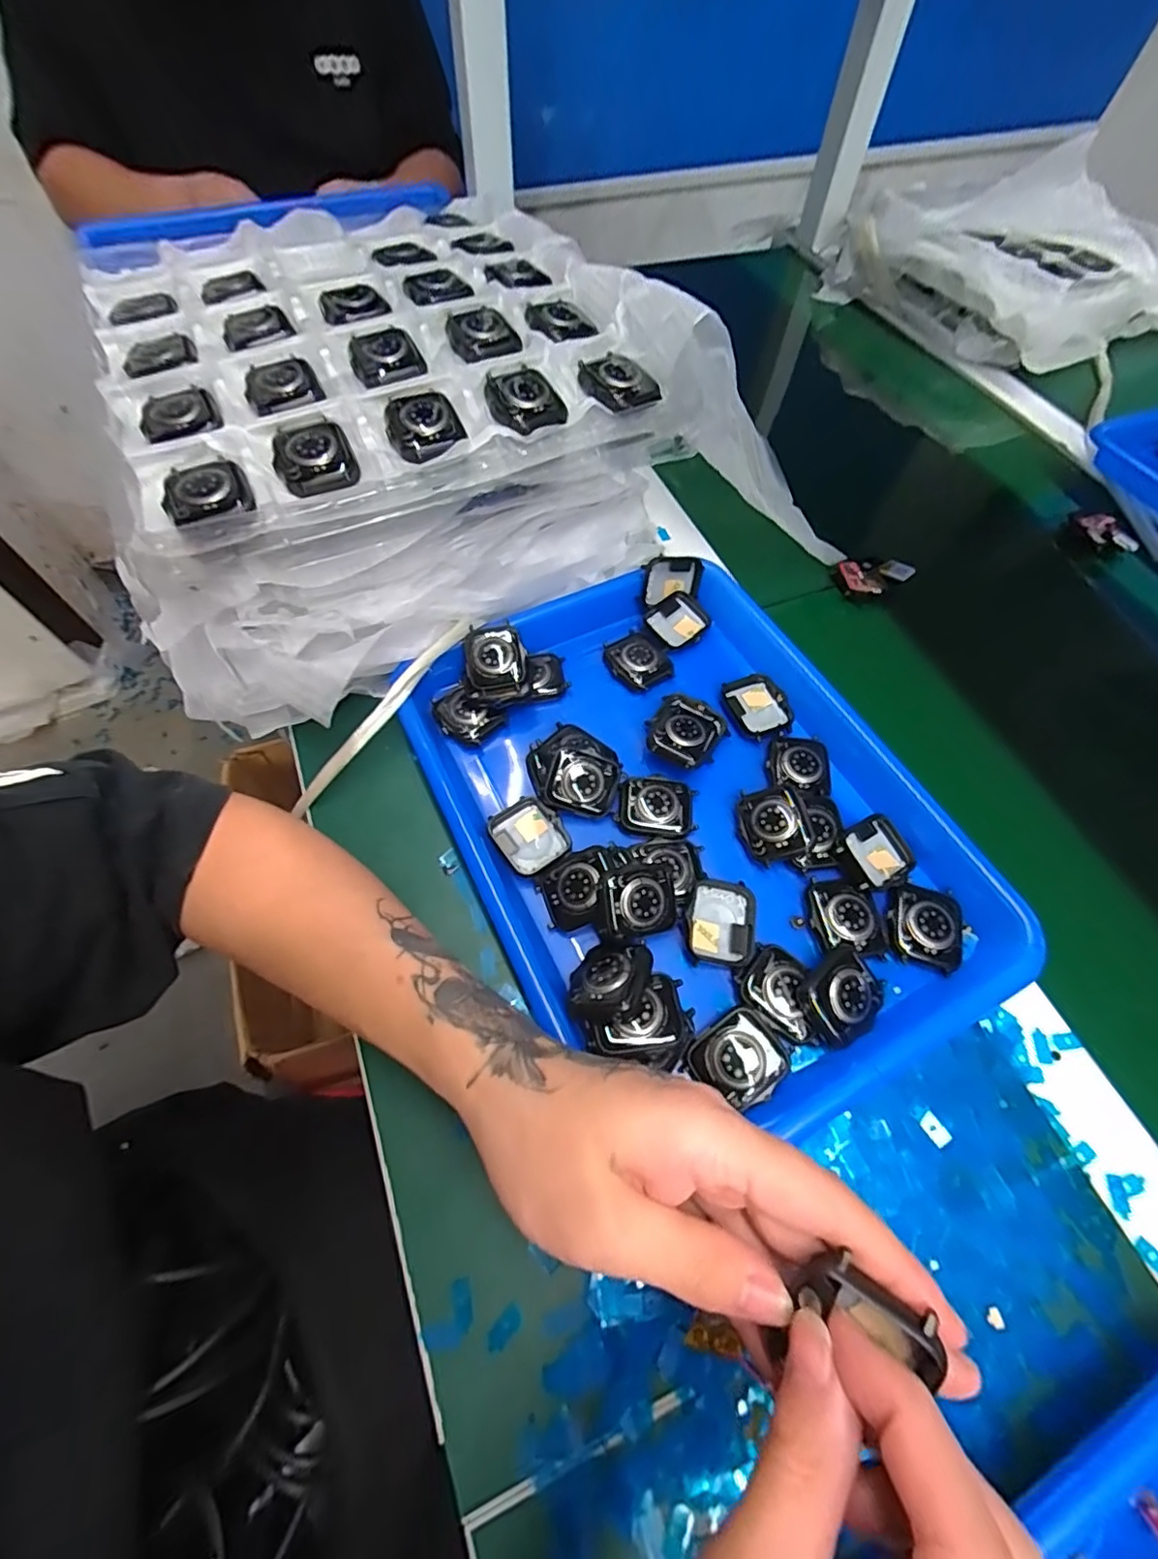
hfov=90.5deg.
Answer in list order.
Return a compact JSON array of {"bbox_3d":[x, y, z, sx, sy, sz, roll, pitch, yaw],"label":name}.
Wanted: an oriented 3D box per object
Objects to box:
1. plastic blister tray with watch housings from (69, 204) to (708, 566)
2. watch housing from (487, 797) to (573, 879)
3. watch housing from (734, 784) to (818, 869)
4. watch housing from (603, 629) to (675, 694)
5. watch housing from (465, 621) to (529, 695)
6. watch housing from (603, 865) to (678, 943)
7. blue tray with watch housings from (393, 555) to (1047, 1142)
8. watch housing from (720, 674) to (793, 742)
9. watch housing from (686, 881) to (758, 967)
[{"bbox_3d":[-0.137,-0.282,0.366,0.301,0.032,0.324,-23,64,-13],"label":"plastic blister tray with watch housings"},{"bbox_3d":[-0.028,0.034,0.333,0.038,0.012,0.045,-31,66,-17],"label":"watch housing"},{"bbox_3d":[0.113,0.026,0.332,0.038,0.013,0.043,-17,64,14],"label":"watch housing"},{"bbox_3d":[0.041,-0.084,0.397,0.041,0.007,0.046,-28,66,-15],"label":"watch housing"},{"bbox_3d":[-0.053,-0.076,0.368,0.038,0.013,0.046,-8,87,-2],"label":"watch housing"},{"bbox_3d":[0.033,0.064,0.301,0.040,0.011,0.038,-14,90,-16],"label":"watch housing"},{"bbox_3d":[0.067,0.011,0.337,0.260,0.034,0.321,-24,65,-14],"label":"blue tray with watch housings"},{"bbox_3d":[0.118,-0.047,0.378,0.037,0.008,0.046,-12,62,-8],"label":"watch housing"},{"bbox_3d":[0.076,0.077,0.310,0.038,0.015,0.042,2,61,-1],"label":"watch housing"}]

